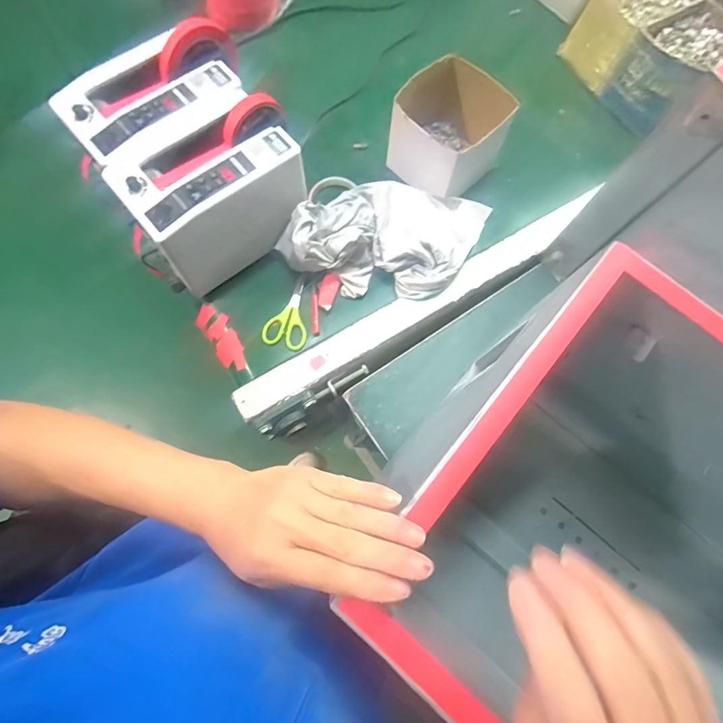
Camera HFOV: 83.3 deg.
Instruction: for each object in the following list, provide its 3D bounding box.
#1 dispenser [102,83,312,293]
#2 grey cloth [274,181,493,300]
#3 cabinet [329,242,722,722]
[{"bbox_3d":[-0.191,-0.222,0.550,0.155,0.140,0.238,43,78,9],"label":"dispenser"},{"bbox_3d":[0.036,-0.182,0.587,0.307,0.069,0.163,2,75,-1],"label":"grey cloth"},{"bbox_3d":[0.301,0.235,0.406,0.557,0.392,0.362,38,77,8],"label":"cabinet"}]

